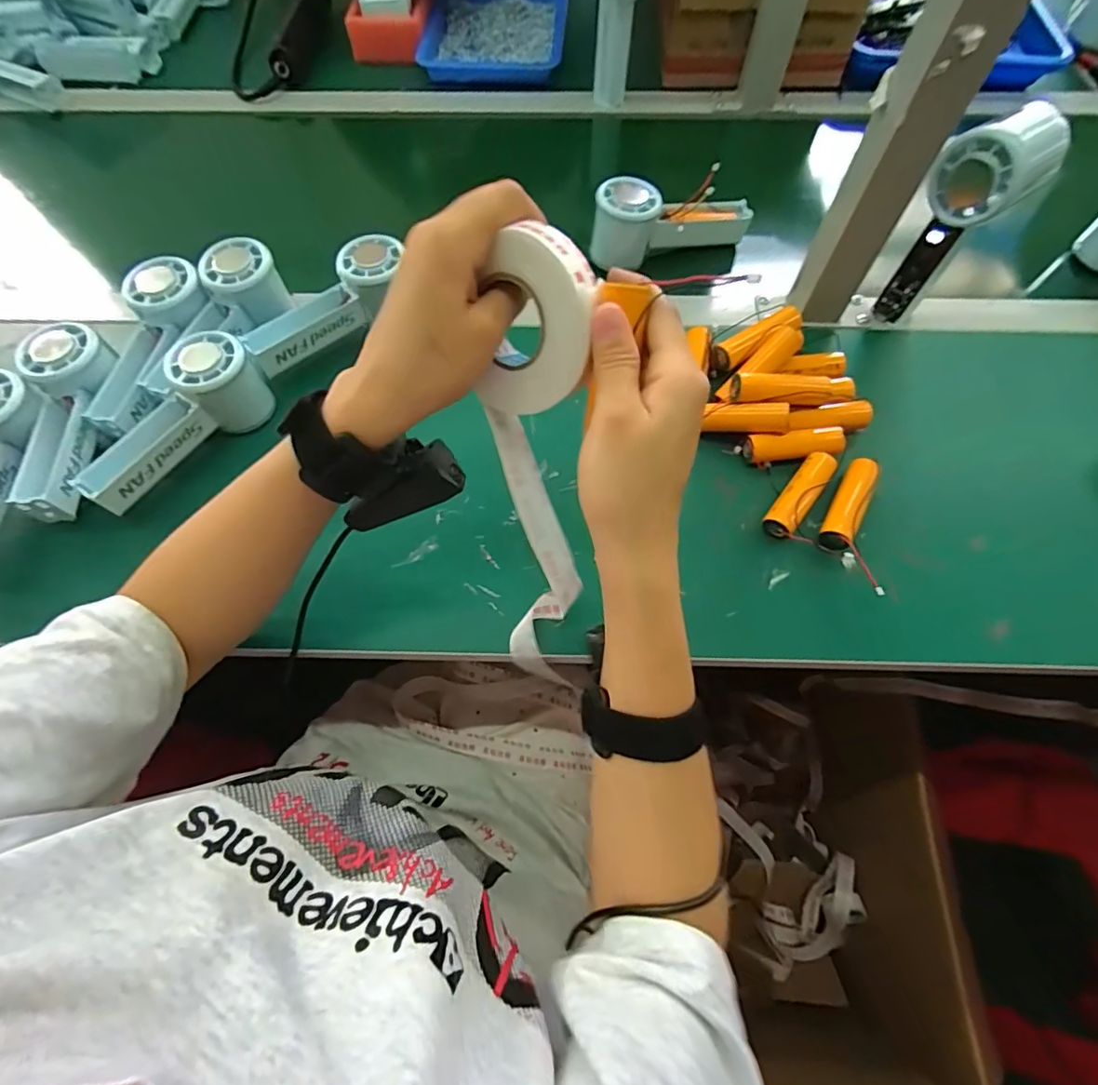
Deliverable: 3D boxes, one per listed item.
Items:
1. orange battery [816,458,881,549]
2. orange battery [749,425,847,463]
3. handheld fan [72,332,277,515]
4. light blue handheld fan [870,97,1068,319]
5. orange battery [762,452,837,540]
[{"bbox_3d":[0.220,-0.027,0.385,0.021,0.020,0.078,29,69,12],"label":"orange battery"},{"bbox_3d":[0.191,-0.072,0.403,0.069,0.022,0.023,-6,66,-2],"label":"orange battery"},{"bbox_3d":[-0.284,-0.093,0.398,0.049,0.060,0.144,37,71,15],"label":"handheld fan"},{"bbox_3d":[0.316,-0.245,0.409,0.065,0.146,0.061,-42,72,-17],"label":"light blue handheld fan"},{"bbox_3d":[0.186,-0.034,0.387,0.022,0.024,0.073,36,70,15],"label":"orange battery"}]

